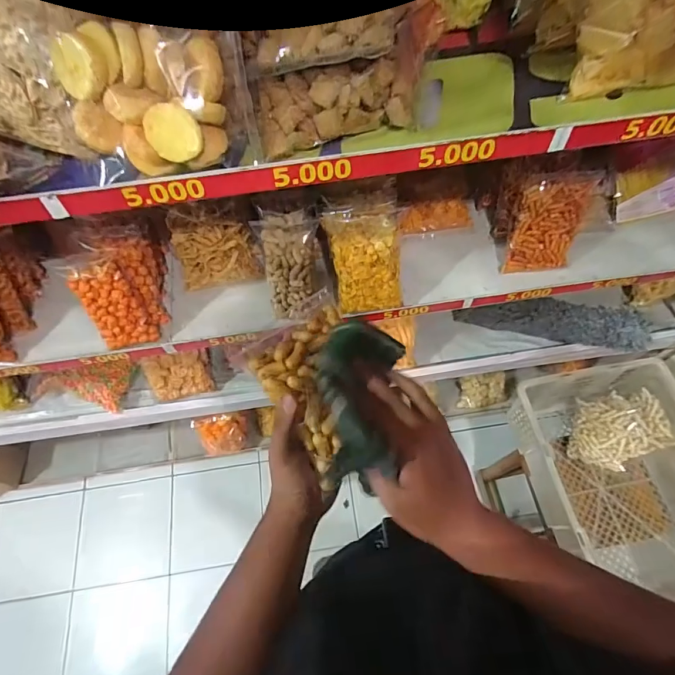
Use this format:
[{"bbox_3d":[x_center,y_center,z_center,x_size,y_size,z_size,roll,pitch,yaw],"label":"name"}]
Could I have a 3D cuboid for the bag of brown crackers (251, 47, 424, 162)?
[{"bbox_3d":[0.006,-0.236,0.408,0.172,0.055,0.068,-16,64,-7],"label":"bag of brown crackers"}]

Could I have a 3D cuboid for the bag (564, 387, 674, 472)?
[{"bbox_3d":[0.644,0.213,0.967,0.181,0.104,0.158,-11,63,-4],"label":"bag"}]

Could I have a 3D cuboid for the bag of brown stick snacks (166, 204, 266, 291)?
[{"bbox_3d":[-0.196,-0.144,0.665,0.126,0.152,0.042,-11,41,1],"label":"bag of brown stick snacks"}]

